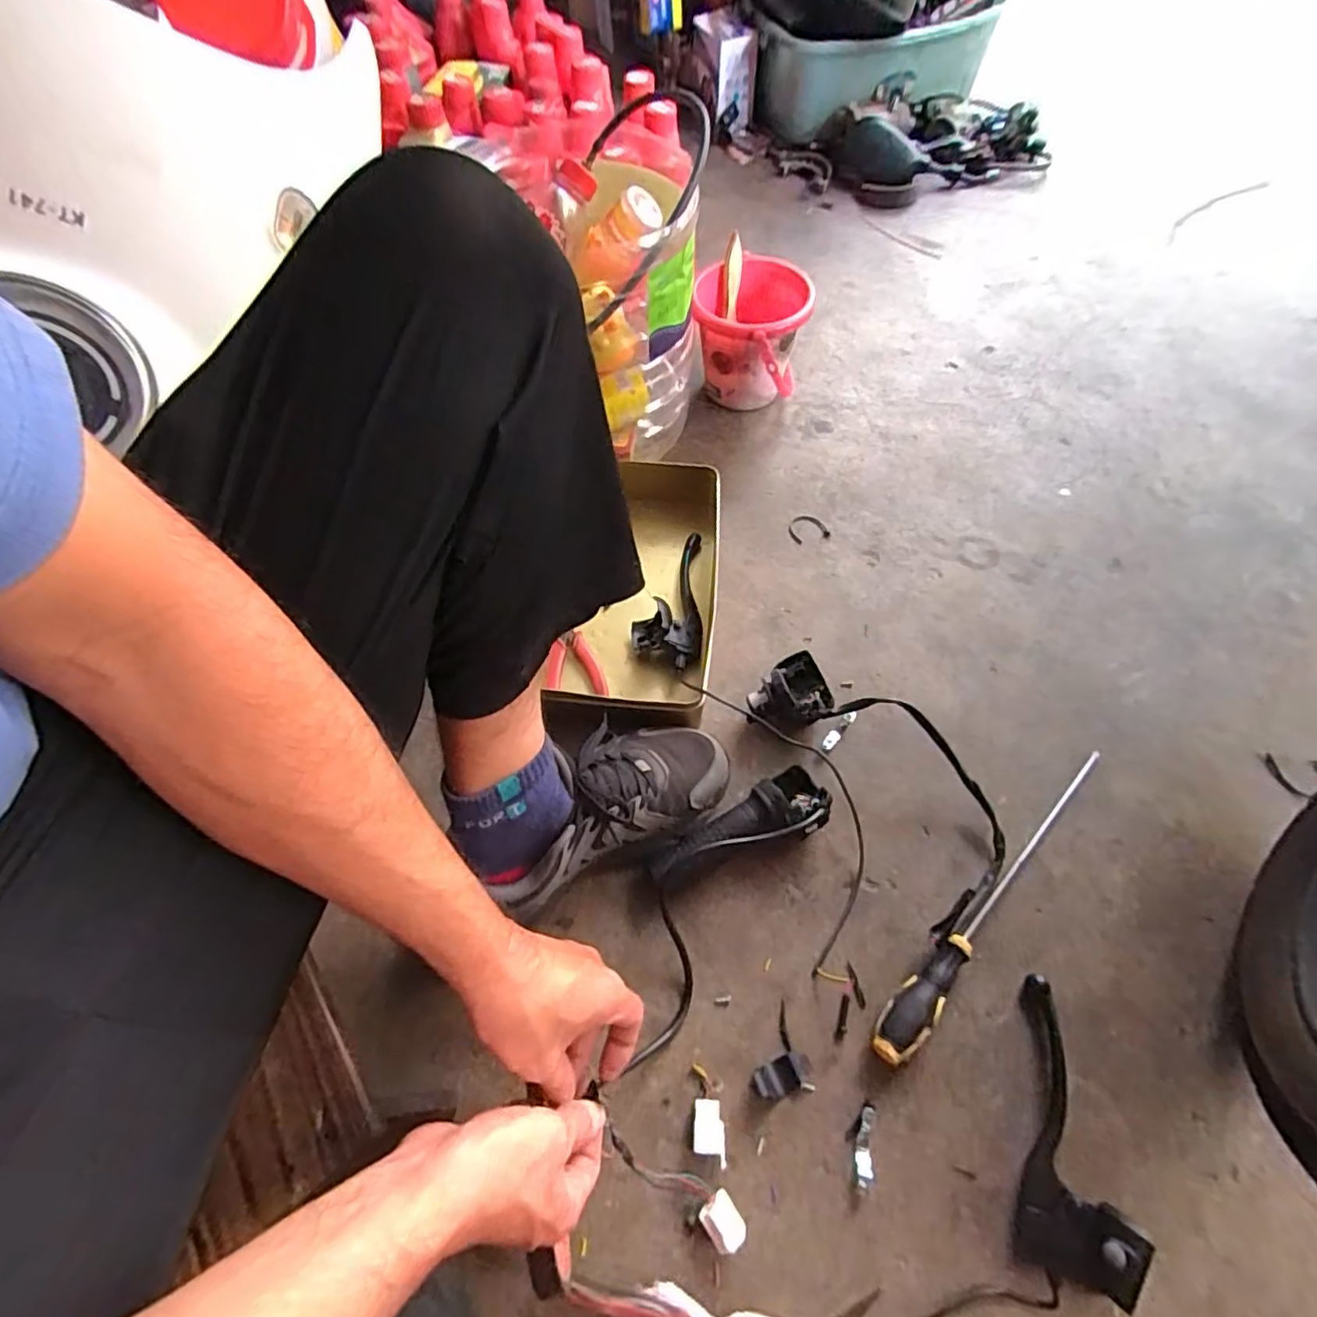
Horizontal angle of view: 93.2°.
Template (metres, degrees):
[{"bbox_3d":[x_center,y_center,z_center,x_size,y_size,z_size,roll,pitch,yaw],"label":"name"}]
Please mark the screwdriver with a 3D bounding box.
[{"bbox_3d":[0.287,0.194,0.531,0.030,0.027,0.341,40,69,20],"label":"screwdriver"}]

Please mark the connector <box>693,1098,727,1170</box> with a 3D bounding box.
[{"bbox_3d":[0.037,0.349,0.458,0.023,0.014,0.040,0,62,0],"label":"connector"}]

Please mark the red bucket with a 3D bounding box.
[{"bbox_3d":[0.115,-0.413,0.804,0.132,0.142,0.147,5,62,3],"label":"red bucket"}]

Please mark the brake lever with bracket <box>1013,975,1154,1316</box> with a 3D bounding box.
[{"bbox_3d":[0.296,0.332,0.439,0.059,0.054,0.185,16,63,9],"label":"brake lever with bracket"}]

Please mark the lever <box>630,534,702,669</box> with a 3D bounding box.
[{"bbox_3d":[0.013,-0.074,0.667,0.070,0.062,0.178,3,62,2],"label":"lever"}]

